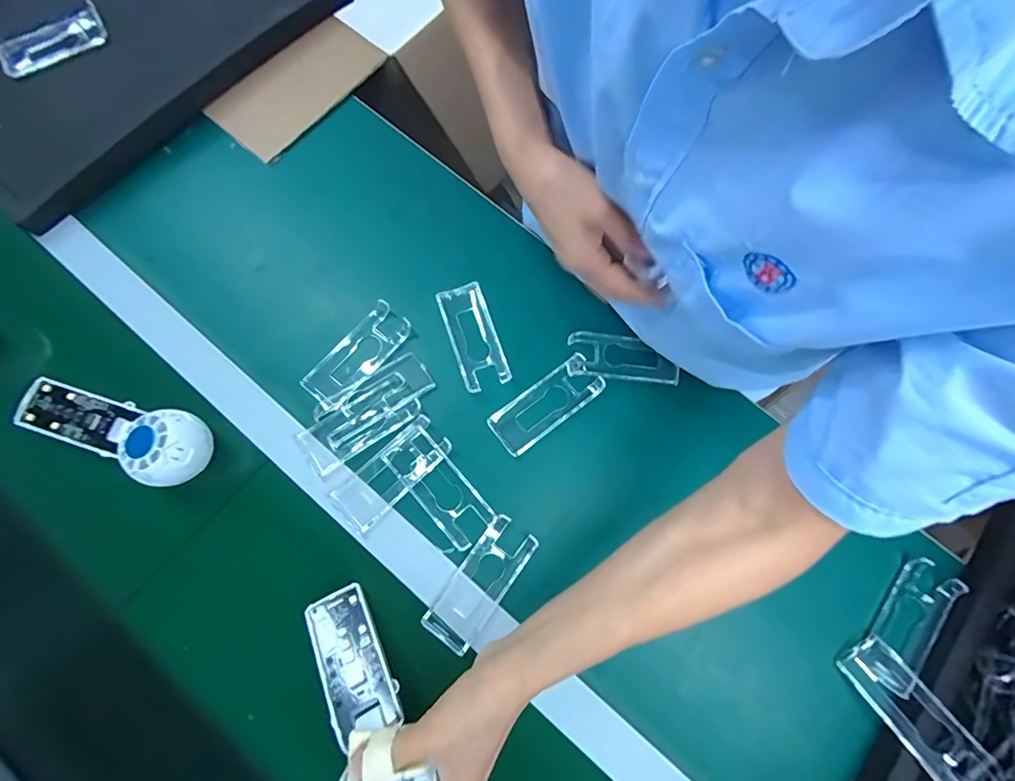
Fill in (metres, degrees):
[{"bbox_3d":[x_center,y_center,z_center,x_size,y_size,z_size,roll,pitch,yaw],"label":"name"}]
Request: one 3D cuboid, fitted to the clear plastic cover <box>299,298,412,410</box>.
[{"bbox_3d":[-0.142,-0.034,0.439,0.045,0.008,0.109,41,78,8],"label":"clear plastic cover"}]

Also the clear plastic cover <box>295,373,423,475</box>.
[{"bbox_3d":[-0.135,0.029,0.423,0.104,0.004,0.046,-35,79,-10],"label":"clear plastic cover"}]

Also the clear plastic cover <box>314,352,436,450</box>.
[{"bbox_3d":[-0.123,0.006,0.429,0.106,0.006,0.042,-35,79,-10],"label":"clear plastic cover"}]

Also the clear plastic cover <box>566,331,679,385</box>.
[{"bbox_3d":[0.111,-0.032,0.445,0.105,0.013,0.045,3,76,-1],"label":"clear plastic cover"}]

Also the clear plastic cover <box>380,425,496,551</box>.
[{"bbox_3d":[-0.061,0.084,0.409,0.044,0.009,0.109,-40,80,-10],"label":"clear plastic cover"}]

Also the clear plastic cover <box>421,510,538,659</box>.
[{"bbox_3d":[-0.022,0.161,0.392,0.043,0.009,0.108,36,78,7],"label":"clear plastic cover"}]

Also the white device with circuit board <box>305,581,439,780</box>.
[{"bbox_3d":[-0.102,0.222,0.330,0.051,0.031,0.172,-31,43,-9],"label":"white device with circuit board"}]

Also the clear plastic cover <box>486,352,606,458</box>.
[{"bbox_3d":[0.036,0.012,0.433,0.109,0.009,0.045,-37,80,-10],"label":"clear plastic cover"}]

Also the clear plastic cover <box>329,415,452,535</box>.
[{"bbox_3d":[-0.102,0.072,0.412,0.106,0.005,0.044,-43,81,-11],"label":"clear plastic cover"}]

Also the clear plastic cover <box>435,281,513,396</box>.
[{"bbox_3d":[-0.033,-0.053,0.448,0.045,0.016,0.110,-18,77,-6],"label":"clear plastic cover"}]

